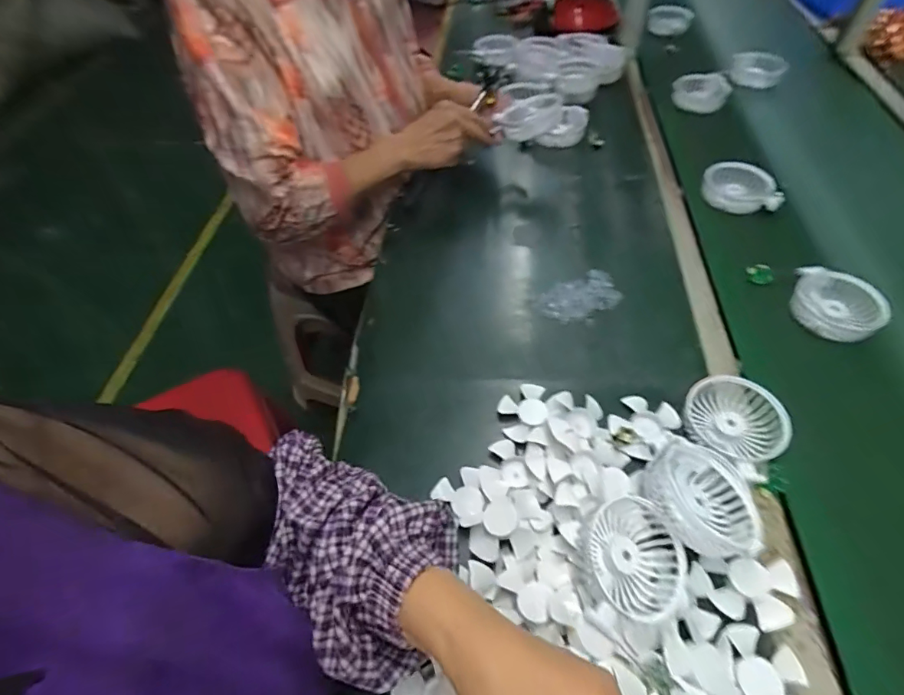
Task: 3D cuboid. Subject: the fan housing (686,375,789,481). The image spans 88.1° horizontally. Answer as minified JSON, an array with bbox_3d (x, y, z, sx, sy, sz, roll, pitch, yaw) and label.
[{"bbox_3d":[0.282,0.070,0.462,0.098,0.034,0.090,-35,60,-21],"label":"fan housing"}]

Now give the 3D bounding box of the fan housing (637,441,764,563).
[{"bbox_3d":[0.223,0.134,0.411,0.075,0.038,0.095,-23,56,-14],"label":"fan housing"}]

